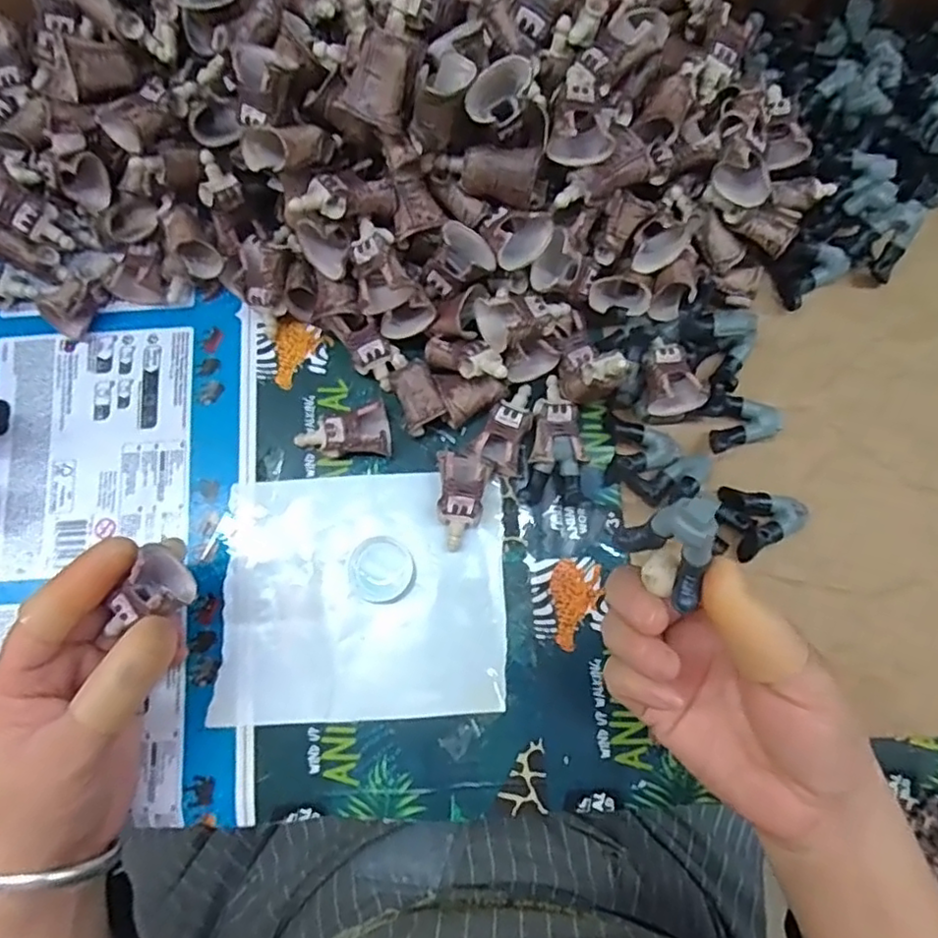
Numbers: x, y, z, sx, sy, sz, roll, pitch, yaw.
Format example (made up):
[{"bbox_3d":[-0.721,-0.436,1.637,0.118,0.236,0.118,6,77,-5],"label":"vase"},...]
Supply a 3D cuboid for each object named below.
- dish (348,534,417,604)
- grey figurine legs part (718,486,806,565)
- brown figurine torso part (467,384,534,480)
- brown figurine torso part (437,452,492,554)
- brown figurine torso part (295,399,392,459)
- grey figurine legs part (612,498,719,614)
[{"bbox_3d":[-0.044,0.051,0.318,0.031,0.006,0.032,0,79,-1],"label":"dish"},{"bbox_3d":[0.150,0.024,0.321,0.036,0.020,0.037,-16,80,-4],"label":"grey figurine legs part"},{"bbox_3d":[0.023,-0.021,0.330,0.027,0.016,0.048,28,80,5],"label":"brown figurine torso part"},{"bbox_3d":[-0.003,0.017,0.322,0.026,0.015,0.047,4,79,0],"label":"brown figurine torso part"},{"bbox_3d":[-0.065,-0.016,0.331,0.047,0.018,0.027,-15,80,-3],"label":"brown figurine torso part"},{"bbox_3d":[0.078,0.030,0.224,0.016,0.047,0.034,-14,71,-26],"label":"grey figurine legs part"}]

